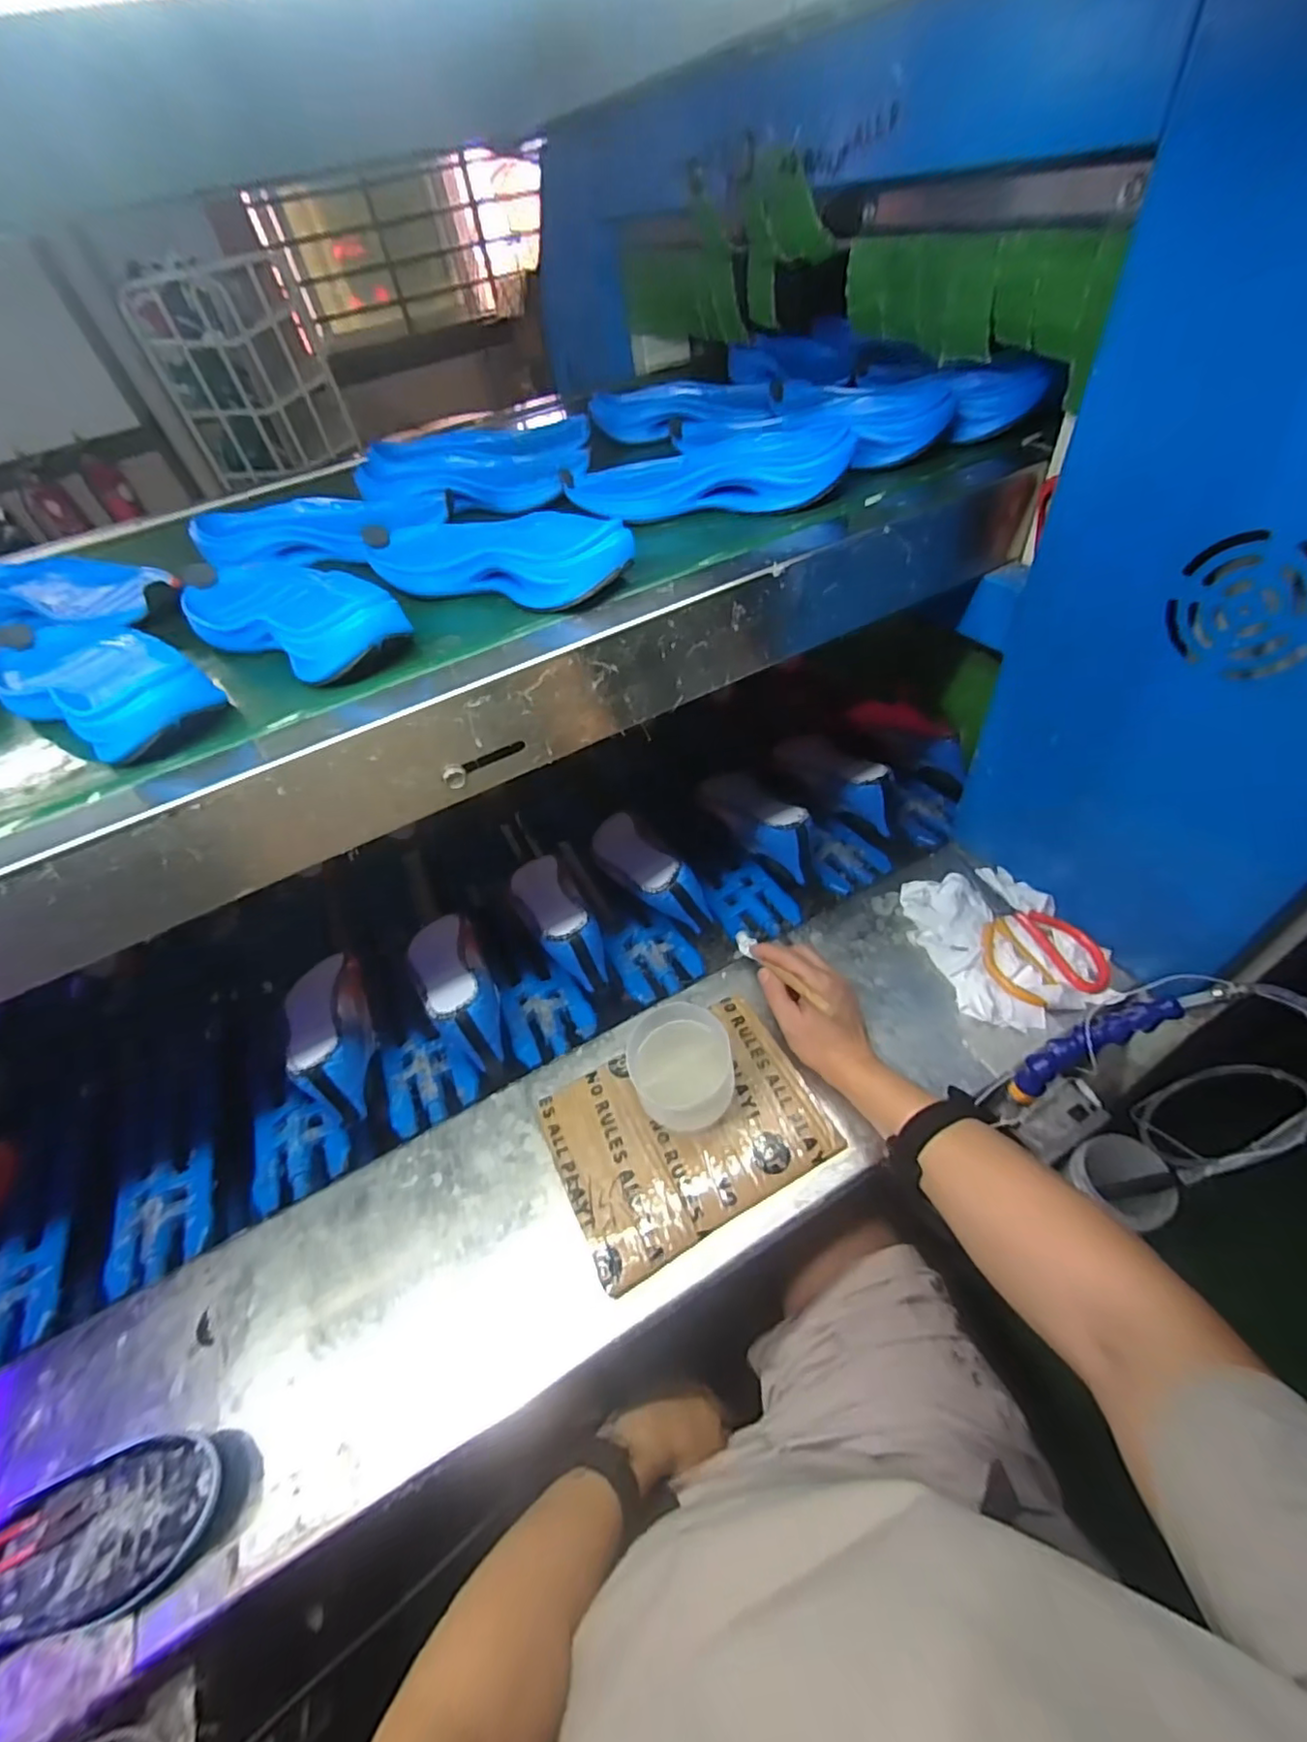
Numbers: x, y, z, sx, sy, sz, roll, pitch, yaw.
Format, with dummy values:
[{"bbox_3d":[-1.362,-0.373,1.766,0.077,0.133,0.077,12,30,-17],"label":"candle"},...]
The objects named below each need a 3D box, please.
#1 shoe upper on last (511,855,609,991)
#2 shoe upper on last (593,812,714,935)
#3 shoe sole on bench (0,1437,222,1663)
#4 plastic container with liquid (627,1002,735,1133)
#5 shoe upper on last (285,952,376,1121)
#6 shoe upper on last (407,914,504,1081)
[{"bbox_3d":[-0.115,0.049,0.737,0.074,0.091,0.214,-24,53,-14],"label":"shoe upper on last"},{"bbox_3d":[-0.012,-0.009,0.775,0.080,0.075,0.222,-28,41,-17],"label":"shoe upper on last"},{"bbox_3d":[-0.420,0.469,0.407,0.240,0.038,0.089,-23,53,-13],"label":"shoe sole on bench"},{"bbox_3d":[0.025,0.179,0.553,0.088,0.066,0.094,-2,51,3],"label":"plastic container with liquid"},{"bbox_3d":[-0.358,0.174,0.681,0.077,0.073,0.234,-27,40,-16],"label":"shoe upper on last"},{"bbox_3d":[-0.224,0.126,0.692,0.077,0.091,0.220,-25,54,-15],"label":"shoe upper on last"}]

